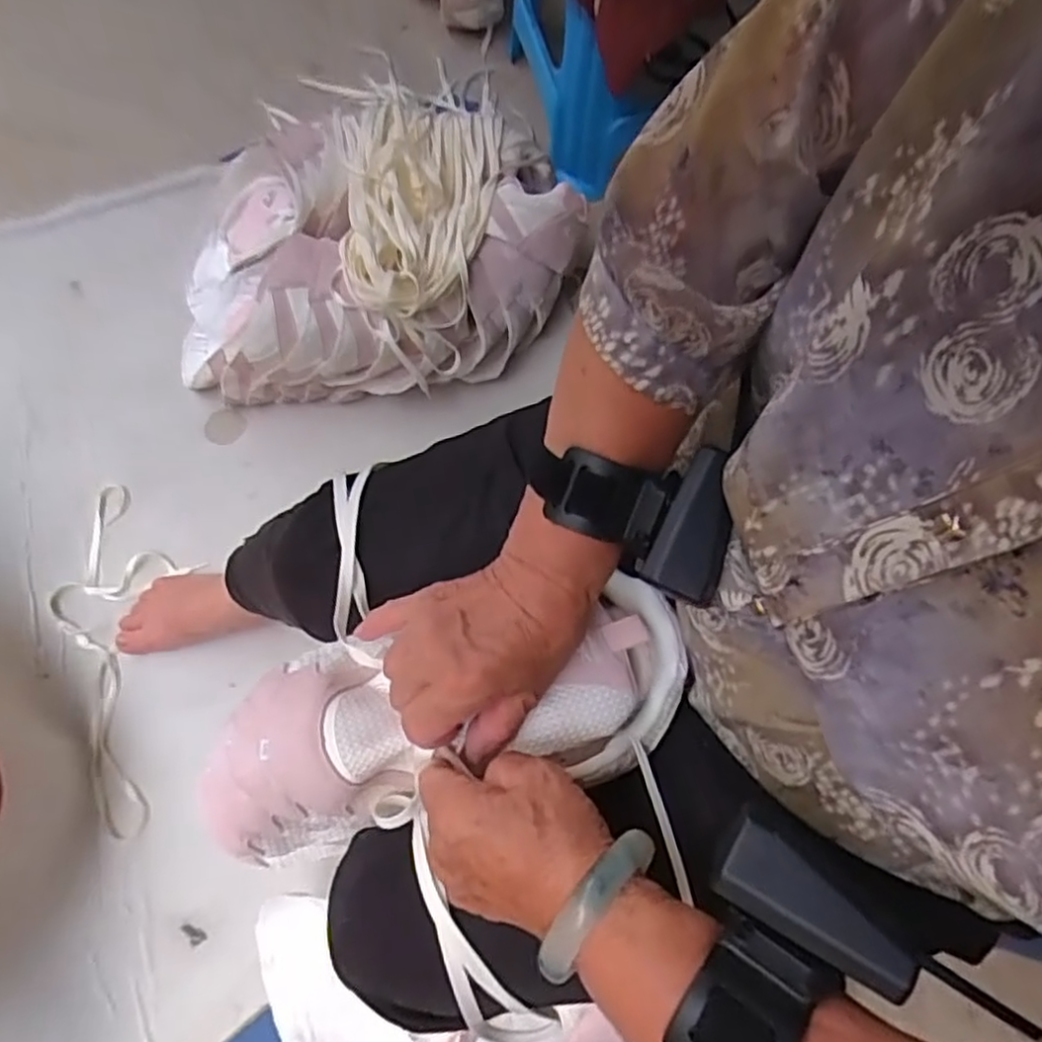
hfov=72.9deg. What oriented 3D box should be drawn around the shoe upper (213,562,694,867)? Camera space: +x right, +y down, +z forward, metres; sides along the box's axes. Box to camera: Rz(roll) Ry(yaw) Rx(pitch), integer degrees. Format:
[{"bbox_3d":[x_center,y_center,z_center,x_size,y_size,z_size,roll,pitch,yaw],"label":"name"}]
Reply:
[{"bbox_3d":[-0.047,0.105,0.399,0.273,0.086,0.105,-15,75,-2],"label":"shoe upper"}]

